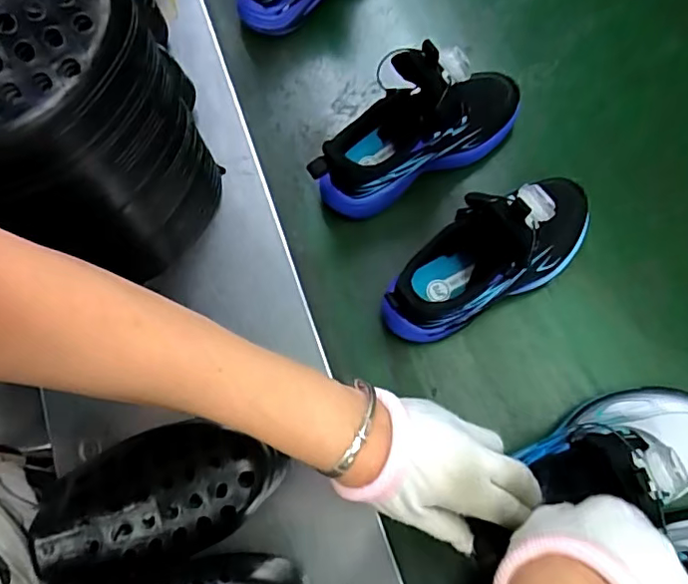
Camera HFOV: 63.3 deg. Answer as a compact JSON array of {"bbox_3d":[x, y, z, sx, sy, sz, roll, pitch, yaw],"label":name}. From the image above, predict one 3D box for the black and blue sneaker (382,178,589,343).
[{"bbox_3d":[0.123,-0.033,0.440,0.201,0.127,0.068,-29,76,-4],"label":"black and blue sneaker"}]

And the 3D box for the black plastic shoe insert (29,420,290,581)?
[{"bbox_3d":[-0.103,0.112,0.317,0.123,0.057,0.072,-15,76,-1],"label":"black plastic shoe insert"}]

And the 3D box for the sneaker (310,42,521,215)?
[{"bbox_3d":[0.062,-0.145,0.471,0.196,0.127,0.072,-29,76,-4],"label":"sneaker"}]

